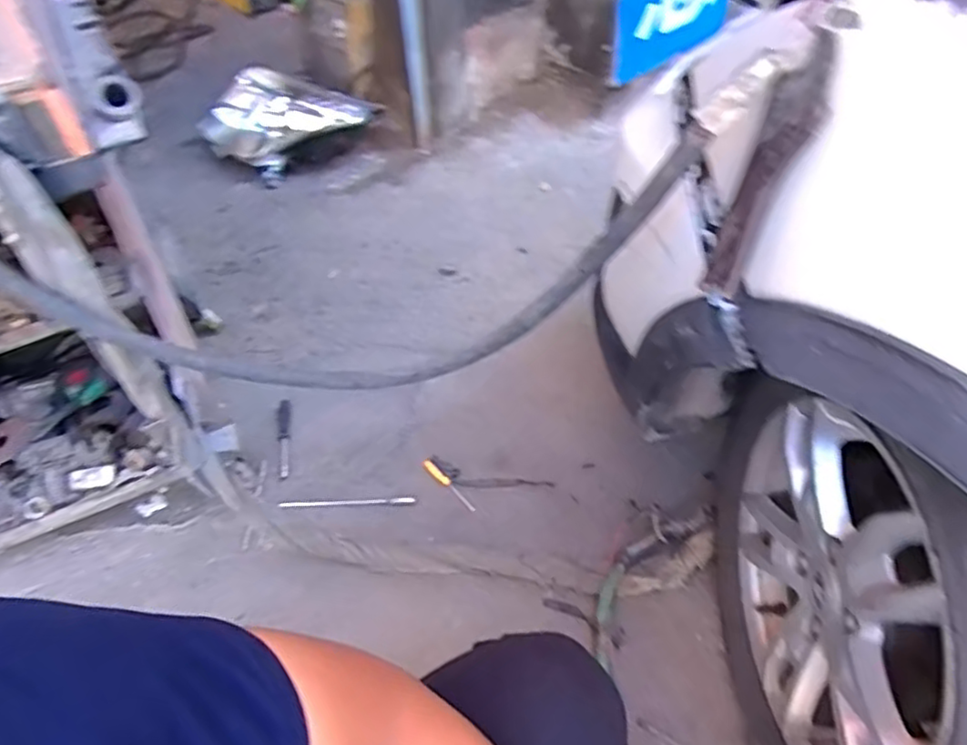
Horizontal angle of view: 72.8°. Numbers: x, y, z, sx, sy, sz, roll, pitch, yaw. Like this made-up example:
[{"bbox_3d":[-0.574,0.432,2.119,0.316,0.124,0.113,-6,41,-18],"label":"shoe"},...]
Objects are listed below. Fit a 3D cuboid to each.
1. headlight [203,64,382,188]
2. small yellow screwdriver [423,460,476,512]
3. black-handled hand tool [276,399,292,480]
[{"bbox_3d":[-0.558,-0.648,1.719,0.513,0.258,0.172,8,49,9],"label":"headlight"},{"bbox_3d":[-0.060,0.196,1.137,0.020,0.016,0.123,-38,71,-27],"label":"small yellow screwdriver"},{"bbox_3d":[-0.379,0.119,1.240,0.025,0.023,0.183,-9,48,-5],"label":"black-handled hand tool"}]

